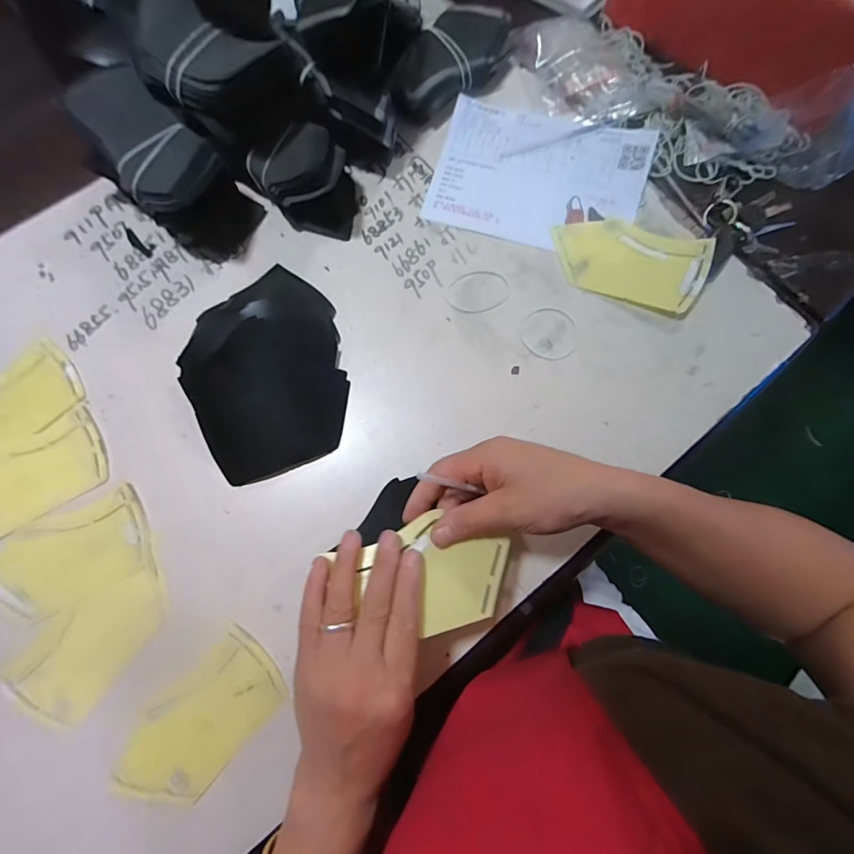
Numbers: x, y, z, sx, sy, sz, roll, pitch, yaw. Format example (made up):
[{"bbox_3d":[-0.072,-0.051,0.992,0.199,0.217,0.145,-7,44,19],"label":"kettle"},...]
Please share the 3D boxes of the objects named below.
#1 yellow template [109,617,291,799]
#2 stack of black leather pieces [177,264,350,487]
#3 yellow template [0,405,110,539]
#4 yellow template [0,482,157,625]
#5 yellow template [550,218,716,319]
[{"bbox_3d":[-0.172,0.227,0.316,0.070,0.007,0.126,42,79,8],"label":"yellow template"},{"bbox_3d":[-0.145,-0.052,0.365,0.134,0.026,0.178,-17,78,-5],"label":"stack of black leather pieces"},{"bbox_3d":[-0.343,0.046,0.350,0.136,0.009,0.070,-34,80,-9],"label":"yellow template"},{"bbox_3d":[-0.299,0.109,0.342,0.131,0.006,0.074,-23,81,-8],"label":"yellow template"},{"bbox_3d":[0.192,-0.161,0.394,0.139,0.021,0.077,23,77,4],"label":"yellow template"}]

